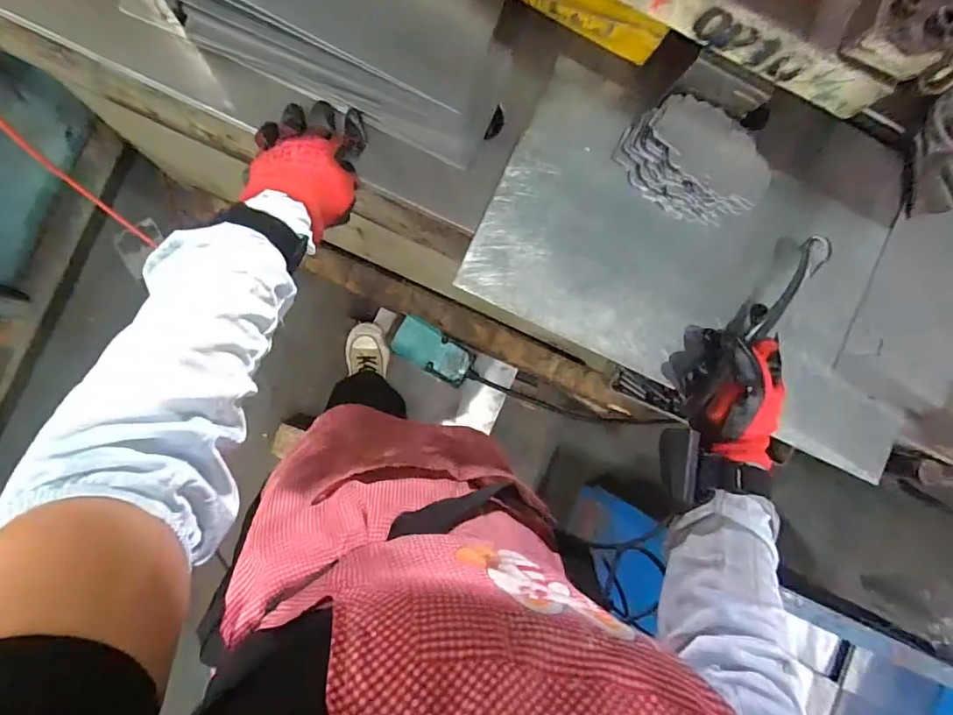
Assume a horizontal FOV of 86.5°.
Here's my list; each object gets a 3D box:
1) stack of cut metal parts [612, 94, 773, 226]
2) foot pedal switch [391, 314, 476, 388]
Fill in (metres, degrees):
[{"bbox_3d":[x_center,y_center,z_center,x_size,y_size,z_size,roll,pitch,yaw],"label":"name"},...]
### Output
[{"bbox_3d":[0.215,-0.190,0.501,0.143,0.056,0.091,45,84,-3],"label":"stack of cut metal parts"},{"bbox_3d":[-0.101,-0.012,1.226,0.201,0.114,0.102,30,85,-5],"label":"foot pedal switch"}]

